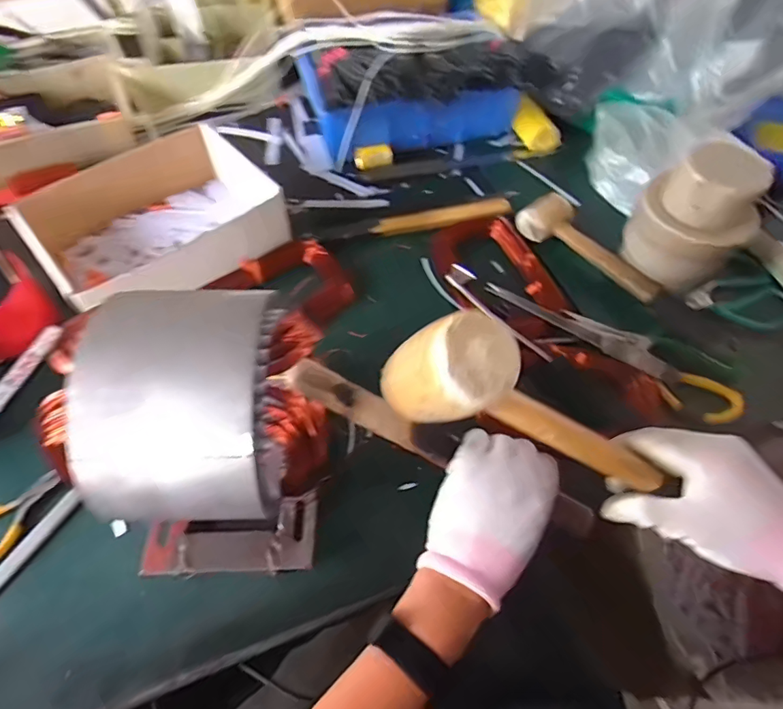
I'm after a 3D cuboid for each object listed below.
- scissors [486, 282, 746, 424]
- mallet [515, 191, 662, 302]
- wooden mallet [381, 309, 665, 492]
[{"bbox_3d":[0.232,-0.014,0.520,0.273,0.016,0.049,33,62,16],"label":"scissors"},{"bbox_3d":[0.234,-0.125,0.575,0.179,0.039,0.055,41,64,20],"label":"mallet"},{"bbox_3d":[0.091,0.044,0.316,0.202,0.072,0.046,28,56,-25],"label":"wooden mallet"}]

